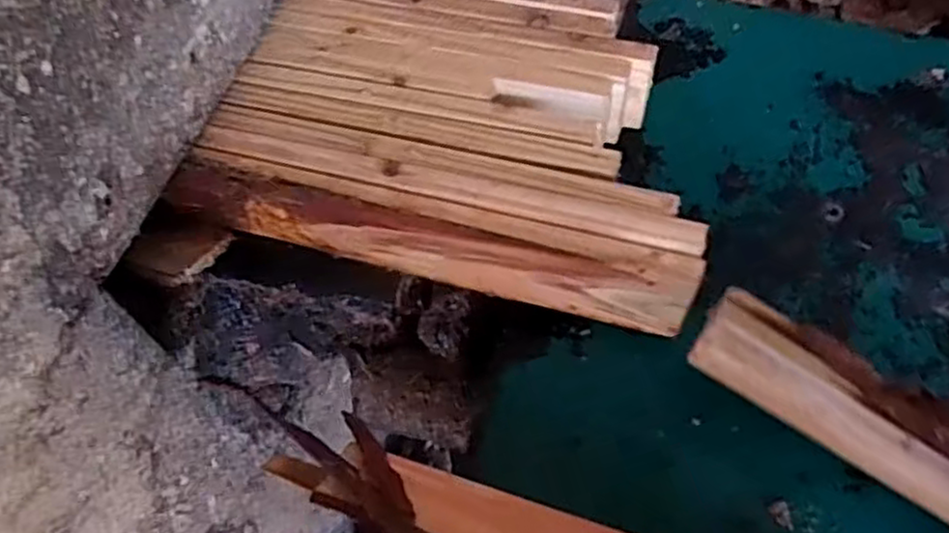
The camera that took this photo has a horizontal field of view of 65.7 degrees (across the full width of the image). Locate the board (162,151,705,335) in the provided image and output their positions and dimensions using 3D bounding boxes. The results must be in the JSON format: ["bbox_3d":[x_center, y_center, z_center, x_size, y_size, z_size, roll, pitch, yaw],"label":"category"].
[{"bbox_3d":[-0.034,-0.019,0.517,0.364,0.068,0.027,12,60,11],"label":"board"}]

